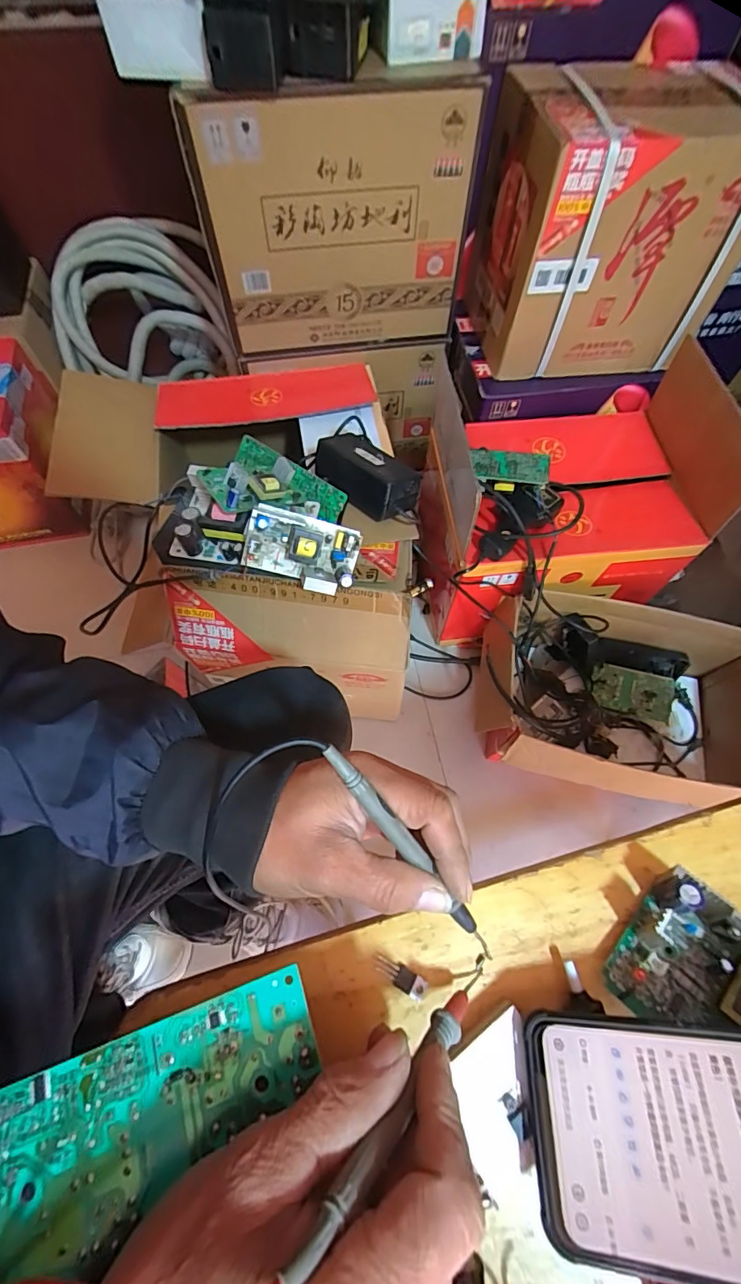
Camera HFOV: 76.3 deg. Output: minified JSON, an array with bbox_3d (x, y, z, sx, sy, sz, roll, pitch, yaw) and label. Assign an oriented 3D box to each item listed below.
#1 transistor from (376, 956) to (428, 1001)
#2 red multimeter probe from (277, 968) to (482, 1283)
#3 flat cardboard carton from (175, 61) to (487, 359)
[{"bbox_3d":[0.016,0.177,0.249,0.027,0.004,0.010,28,68,12],"label":"transistor"},{"bbox_3d":[0.018,0.175,0.190,0.013,0.144,0.012,-46,68,25],"label":"red multimeter probe"},{"bbox_3d":[-0.035,-0.589,0.700,0.379,0.325,0.076,-10,66,-5],"label":"flat cardboard carton"}]

